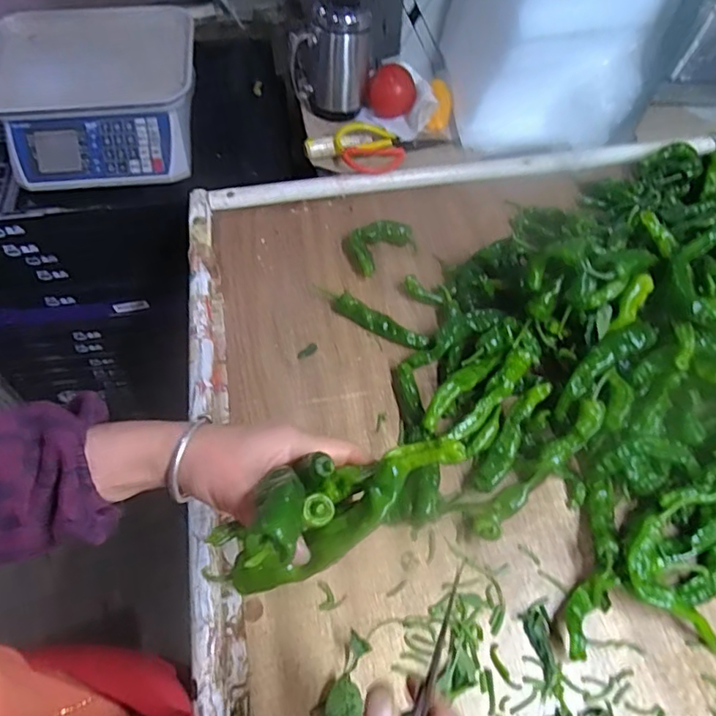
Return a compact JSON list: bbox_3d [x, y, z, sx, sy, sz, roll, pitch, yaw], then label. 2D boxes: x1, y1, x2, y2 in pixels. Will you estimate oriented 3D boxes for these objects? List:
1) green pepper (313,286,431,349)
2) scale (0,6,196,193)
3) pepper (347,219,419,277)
[{"bbox_3d":[0.013,-0.046,0.634,0.146,0.019,0.023,31,63,16],"label":"green pepper"},{"bbox_3d":[-0.389,-0.376,0.805,0.285,0.116,0.285,-7,59,-4],"label":"scale"},{"bbox_3d":[0.032,-0.140,0.683,0.079,0.026,0.059,-22,62,-14],"label":"pepper"}]

